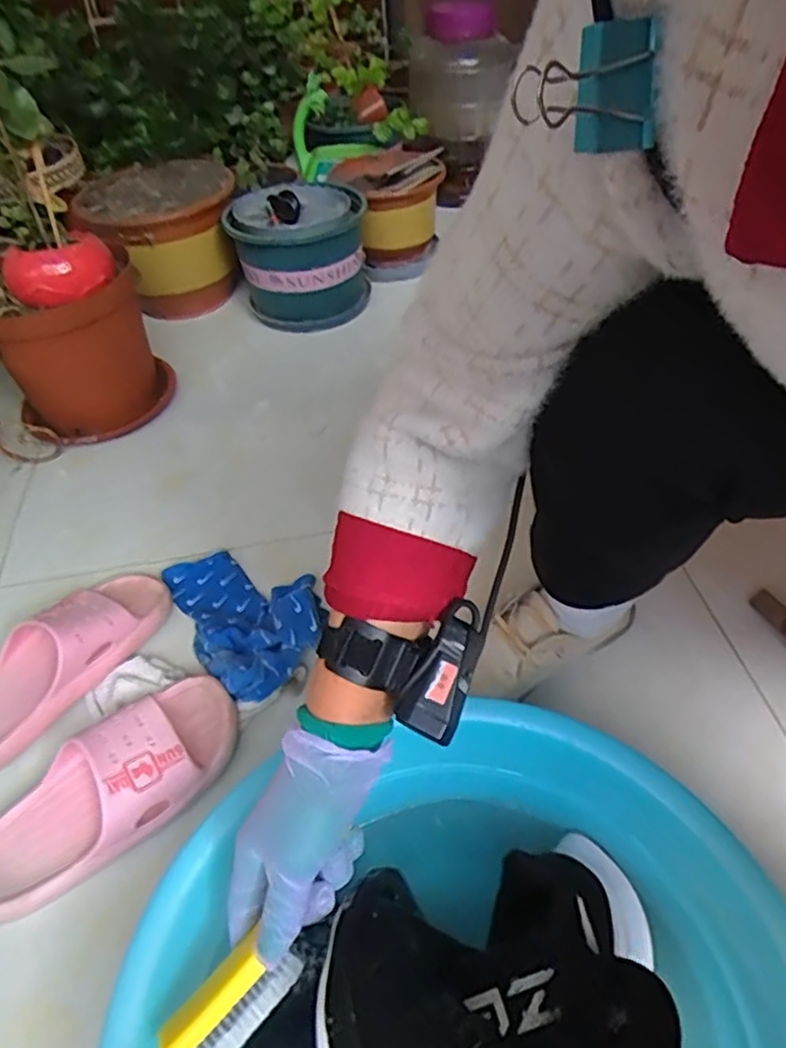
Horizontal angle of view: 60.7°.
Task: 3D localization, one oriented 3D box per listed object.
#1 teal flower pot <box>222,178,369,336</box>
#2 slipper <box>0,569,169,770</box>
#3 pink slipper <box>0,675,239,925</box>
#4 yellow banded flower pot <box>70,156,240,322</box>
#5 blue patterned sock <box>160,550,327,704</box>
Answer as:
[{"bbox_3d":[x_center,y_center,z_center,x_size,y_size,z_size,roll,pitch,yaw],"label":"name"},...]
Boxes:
[{"bbox_3d":[-0.160,-0.472,1.188,0.229,0.184,0.250,-4,44,4],"label":"teal flower pot"},{"bbox_3d":[-0.353,0.136,0.702,0.107,0.061,0.261,24,52,28],"label":"slipper"},{"bbox_3d":[-0.254,0.231,0.591,0.253,0.064,0.105,-33,50,-24],"label":"pink slipper"},{"bbox_3d":[-0.400,-0.494,1.202,0.265,0.206,0.307,-17,45,-9],"label":"yellow banded flower pot"},{"bbox_3d":[-0.164,0.085,0.736,0.141,0.041,0.230,-34,50,-24],"label":"blue patterned sock"}]

